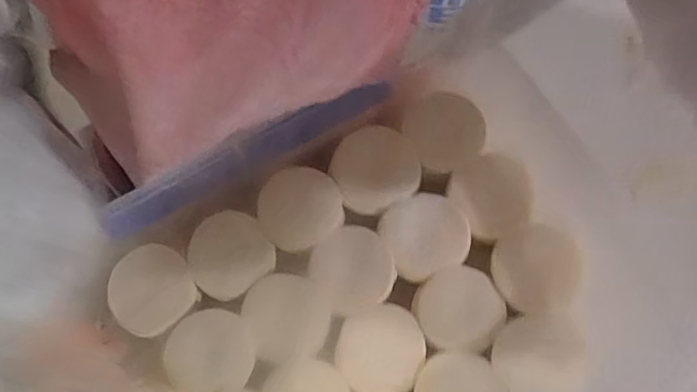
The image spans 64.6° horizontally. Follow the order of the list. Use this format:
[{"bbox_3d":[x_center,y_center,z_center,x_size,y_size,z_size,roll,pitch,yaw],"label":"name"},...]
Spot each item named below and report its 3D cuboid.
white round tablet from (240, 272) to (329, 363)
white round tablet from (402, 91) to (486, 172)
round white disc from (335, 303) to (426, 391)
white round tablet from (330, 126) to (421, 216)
[{"bbox_3d":[-0.050,0.093,0.429,0.063,0.004,0.065,-19,74,-4],"label":"white round tablet"},{"bbox_3d":[0.079,-0.054,0.454,0.059,0.011,0.064,0,74,2],"label":"white round tablet"},{"bbox_3d":[0.024,0.117,0.420,0.063,0.004,0.067,10,75,5],"label":"round white disc"},{"bbox_3d":[0.021,-0.023,0.451,0.068,0.010,0.068,-30,76,-7],"label":"white round tablet"}]

